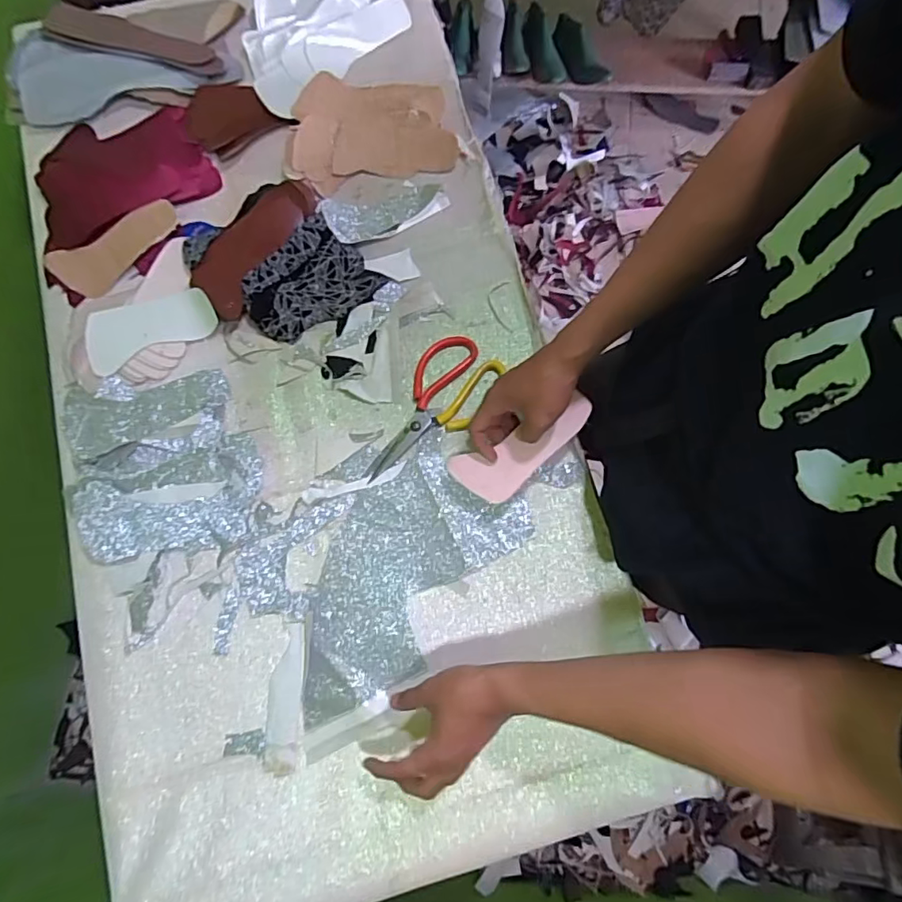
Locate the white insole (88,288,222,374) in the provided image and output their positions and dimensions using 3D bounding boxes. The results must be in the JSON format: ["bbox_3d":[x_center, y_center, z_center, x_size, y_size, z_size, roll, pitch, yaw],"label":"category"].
[{"bbox_3d":[-0.369,-0.153,0.653,0.154,0.013,0.067,-24,103,-7],"label":"white insole"}]

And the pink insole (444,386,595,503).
[{"bbox_3d":[0.083,-0.001,0.586,0.165,0.010,0.065,-31,80,1],"label":"pink insole"}]

